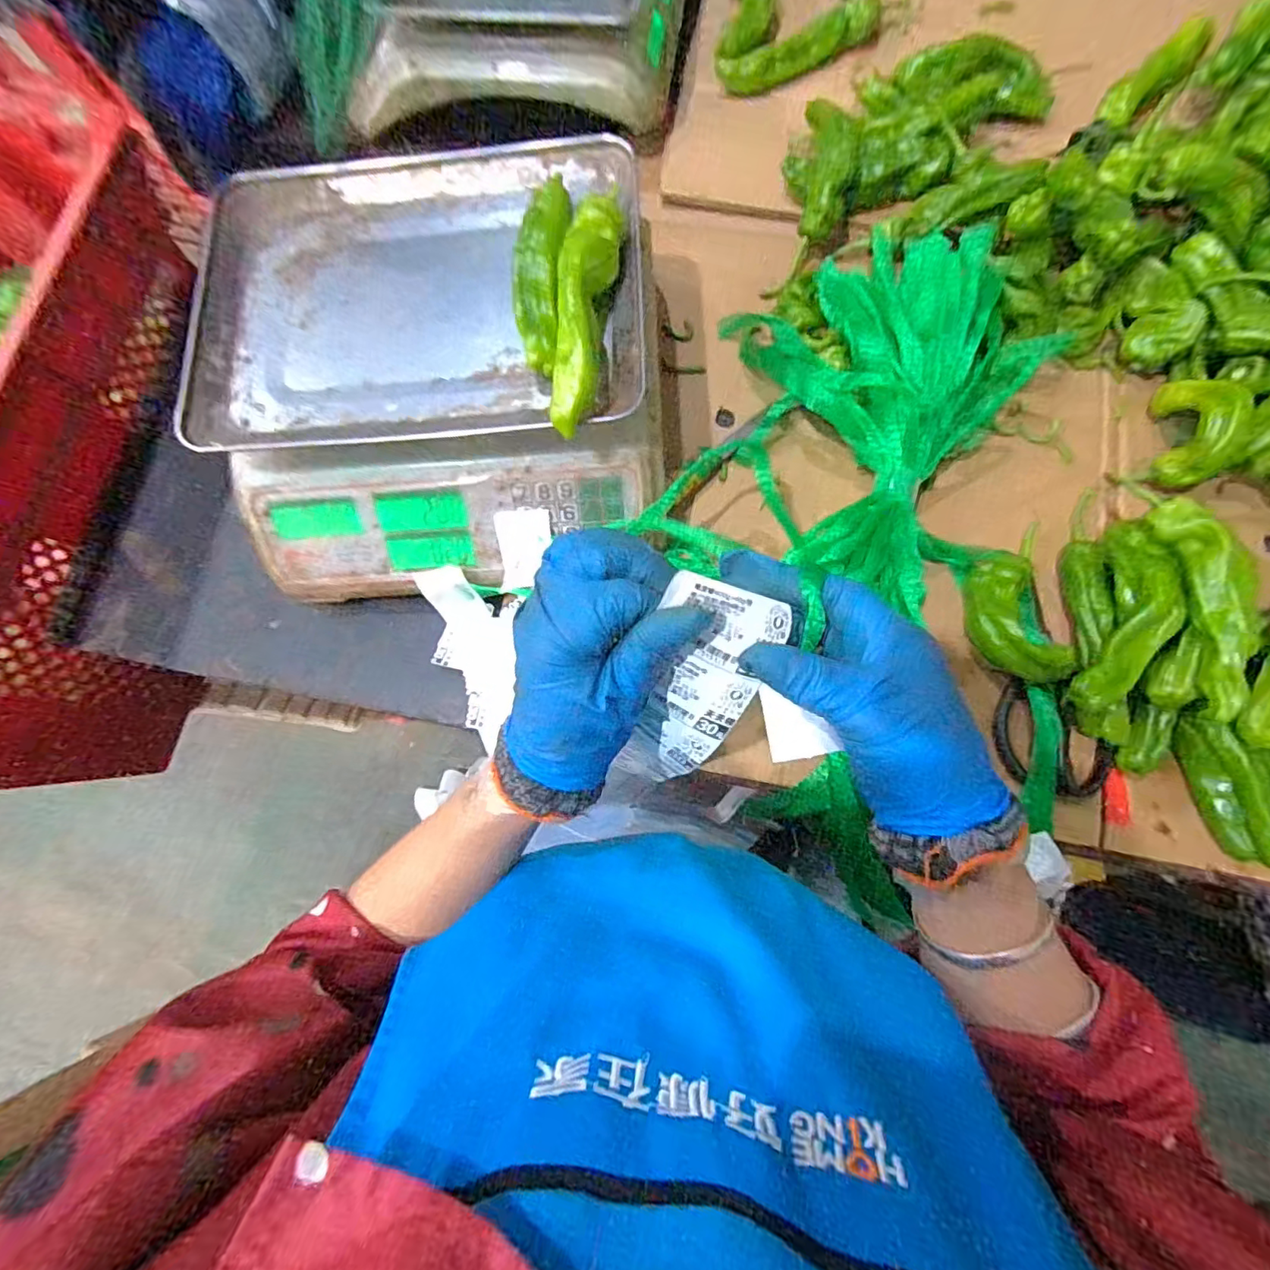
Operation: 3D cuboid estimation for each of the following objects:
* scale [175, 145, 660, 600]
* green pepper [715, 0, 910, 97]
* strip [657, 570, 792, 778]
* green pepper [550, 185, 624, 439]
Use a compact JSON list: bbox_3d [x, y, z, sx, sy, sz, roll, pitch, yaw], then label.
[{"bbox_3d":[-0.149,-0.209,0.445,0.335,0.152,0.312,0,77,2],"label":"scale"},{"bbox_3d":[0.187,-0.604,0.569,0.222,0.029,0.033,-27,78,-5],"label":"green pepper"},{"bbox_3d":[0.036,0.028,0.277,0.052,0.130,0.020,14,38,5],"label":"strip"},{"bbox_3d":[-0.033,-0.219,0.373,0.040,0.035,0.178,3,77,2],"label":"green pepper"}]

